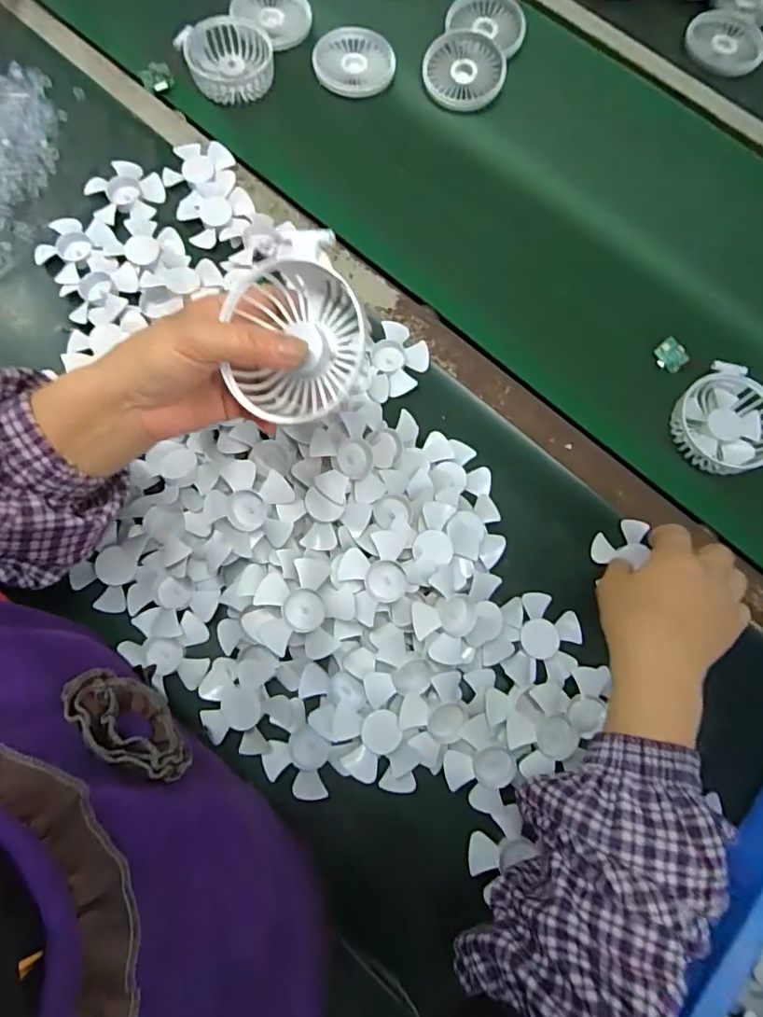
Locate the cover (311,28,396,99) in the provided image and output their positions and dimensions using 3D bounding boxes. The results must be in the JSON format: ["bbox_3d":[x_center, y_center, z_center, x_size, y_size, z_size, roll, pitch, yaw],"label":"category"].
[{"bbox_3d":[-0.030,-0.486,0.593,0.087,0.019,0.087,-1,74,-4],"label":"cover"}]

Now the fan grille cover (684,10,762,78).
[{"bbox_3d":[0.394,-0.533,0.619,0.084,0.009,0.089,-43,81,-13],"label":"fan grille cover"}]

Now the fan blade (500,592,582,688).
[{"bbox_3d":[0.129,0.103,0.430,0.066,0.016,0.069,2,73,-7],"label":"fan blade"}]

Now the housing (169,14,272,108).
[{"bbox_3d":[-0.162,-0.476,0.571,0.090,0.029,0.084,-19,76,-9],"label":"housing"}]

